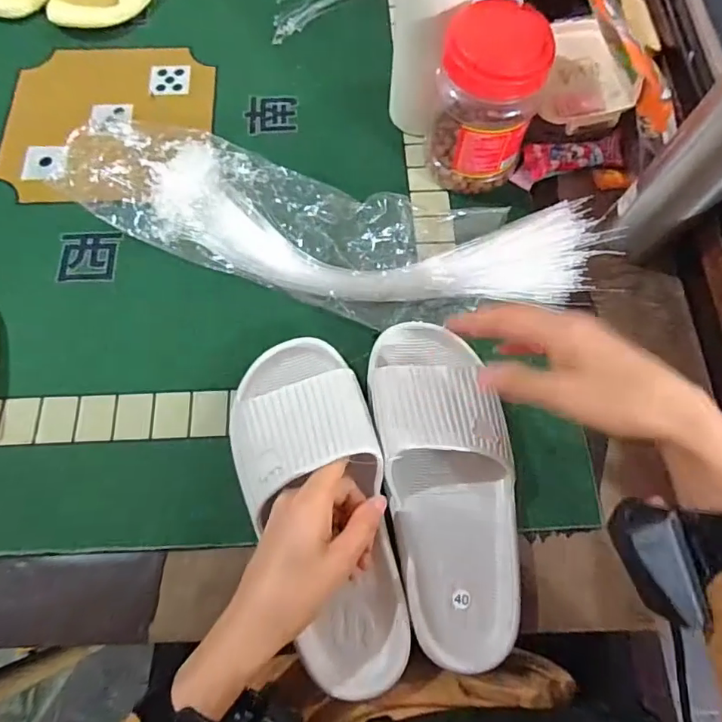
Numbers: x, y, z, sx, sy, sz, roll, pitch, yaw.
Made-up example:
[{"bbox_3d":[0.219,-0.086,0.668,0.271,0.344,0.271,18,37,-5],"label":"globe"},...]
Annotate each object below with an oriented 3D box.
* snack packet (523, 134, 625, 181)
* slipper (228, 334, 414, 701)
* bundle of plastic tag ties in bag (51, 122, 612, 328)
[{"bbox_3d":[0.219,-0.210,0.509,0.108,0.021,0.035,-14,69,-5],"label":"snack packet"},{"bbox_3d":[-0.031,0.103,0.366,0.103,0.061,0.251,-15,79,-5],"label":"slipper"},{"bbox_3d":[-0.040,-0.124,0.456,0.503,0.035,0.137,12,69,5],"label":"bundle of plastic tag ties in bag"}]

